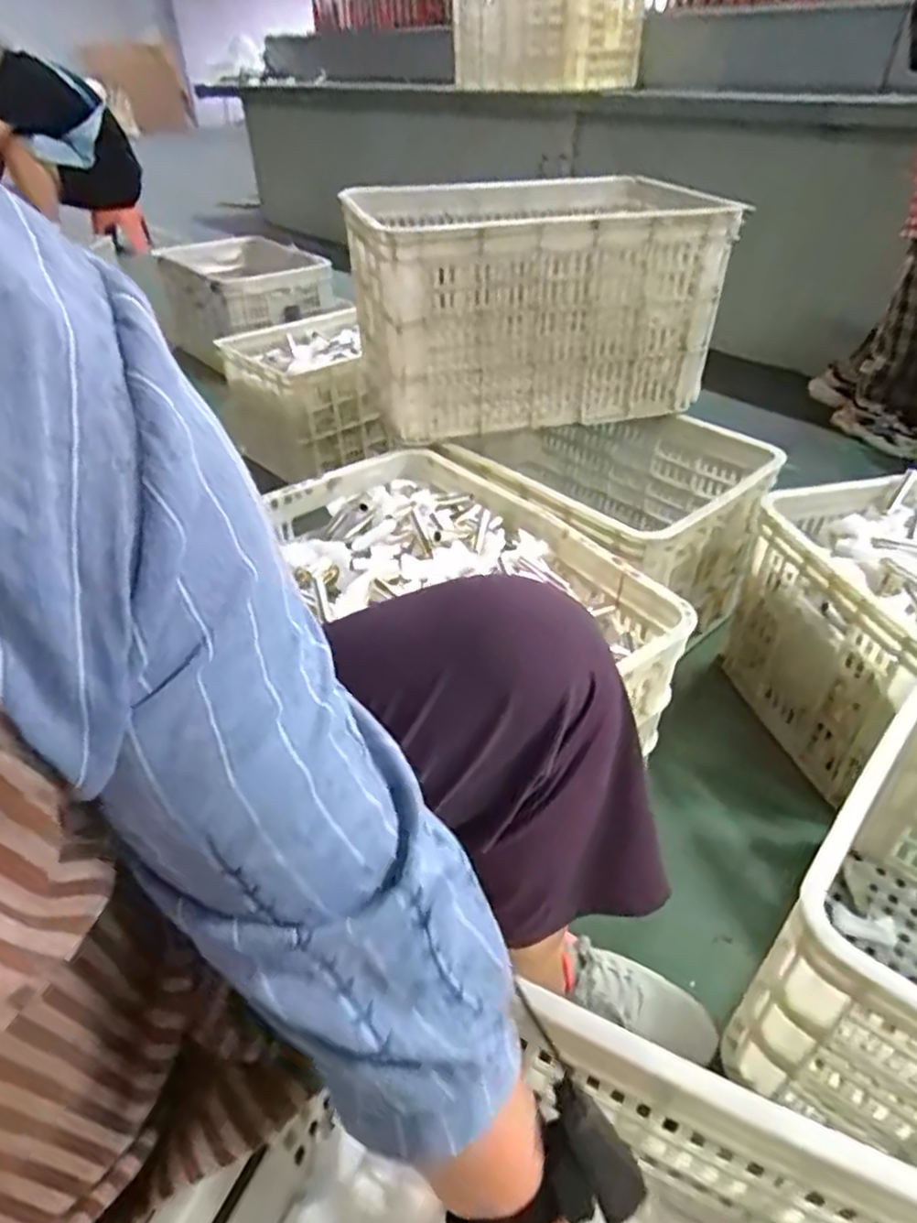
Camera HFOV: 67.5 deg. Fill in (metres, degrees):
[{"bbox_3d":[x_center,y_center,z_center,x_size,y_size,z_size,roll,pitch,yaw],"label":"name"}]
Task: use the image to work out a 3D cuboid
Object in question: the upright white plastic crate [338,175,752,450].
[{"bbox_3d":[0.101,-0.493,1.111,0.508,0.298,0.365,-14,42,-13],"label":"upright white plastic crate"}]

